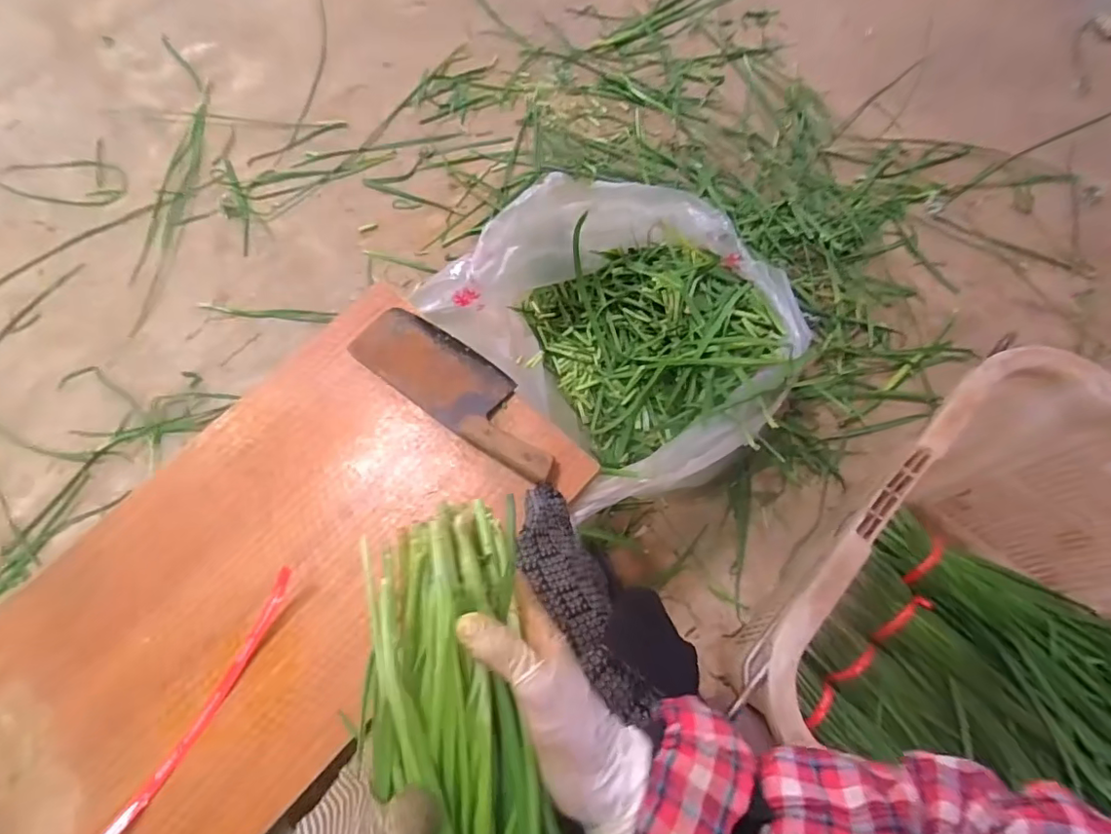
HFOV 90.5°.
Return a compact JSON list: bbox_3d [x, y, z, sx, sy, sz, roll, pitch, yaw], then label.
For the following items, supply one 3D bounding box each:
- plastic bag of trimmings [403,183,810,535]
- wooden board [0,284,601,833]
[{"bbox_3d":[0.107,-0.118,0.792,0.423,0.242,0.418,-33,71,-13],"label":"plastic bag of trimmings"},{"bbox_3d":[-0.289,0.156,0.558,0.349,0.033,0.611,39,72,15],"label":"wooden board"}]

